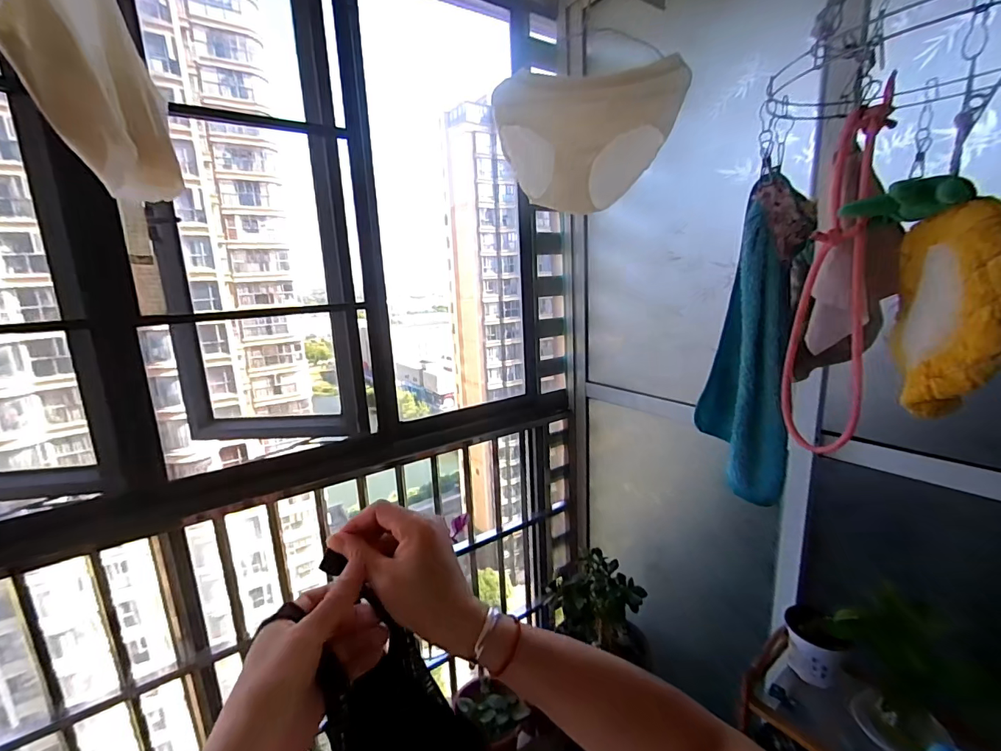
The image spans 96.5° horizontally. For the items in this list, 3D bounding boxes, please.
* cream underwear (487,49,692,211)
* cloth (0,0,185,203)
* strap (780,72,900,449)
[{"bbox_3d":[0.154,-0.459,0.858,0.363,0.262,0.096,3,14,29],"label":"cream underwear"},{"bbox_3d":[-0.405,-0.335,0.458,0.054,0.282,0.247,-7,13,-16],"label":"cloth"},{"bbox_3d":[0.321,-0.079,0.439,0.067,0.334,0.063,5,15,35],"label":"strap"}]

